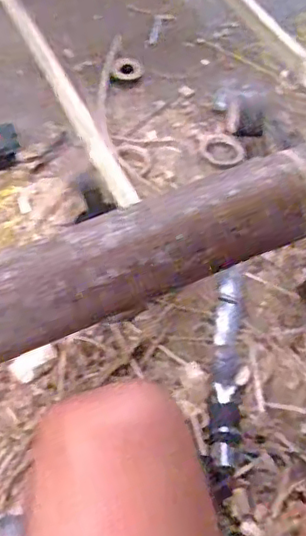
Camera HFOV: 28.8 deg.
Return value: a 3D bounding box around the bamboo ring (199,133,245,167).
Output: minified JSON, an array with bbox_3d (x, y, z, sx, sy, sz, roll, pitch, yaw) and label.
[{"bbox_3d":[0.117,-0.202,1.009,0.063,0.012,0.087,-28,60,-17],"label":"bamboo ring"}]

